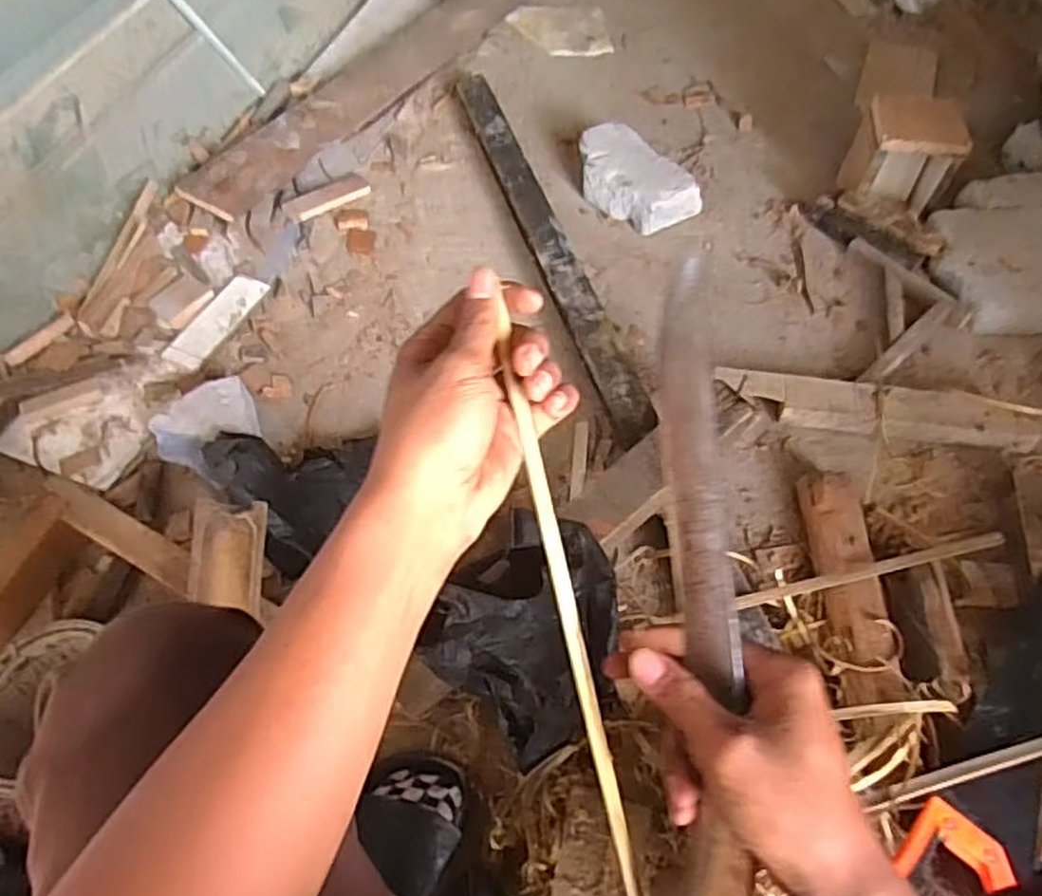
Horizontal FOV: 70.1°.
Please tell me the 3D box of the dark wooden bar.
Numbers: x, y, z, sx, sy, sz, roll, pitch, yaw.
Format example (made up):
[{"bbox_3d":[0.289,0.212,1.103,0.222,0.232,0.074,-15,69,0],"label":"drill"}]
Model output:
[{"bbox_3d":[0.028,-0.344,1.144,0.067,0.040,0.814,-15,59,-9],"label":"dark wooden bar"}]

